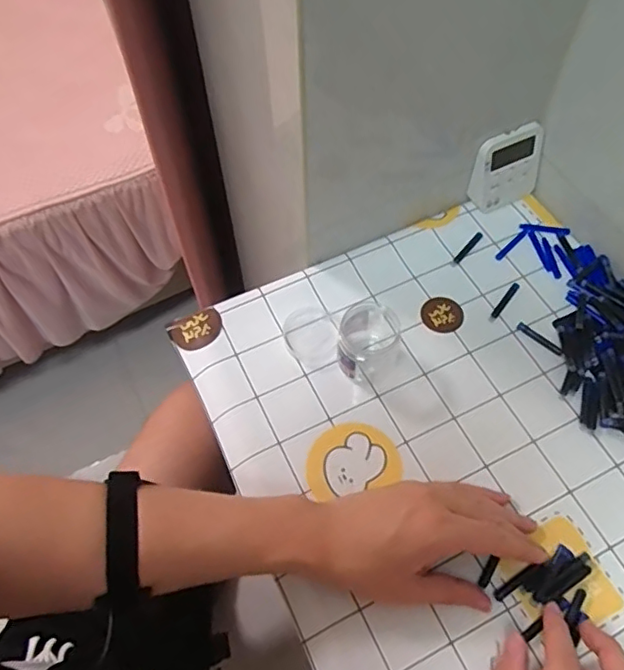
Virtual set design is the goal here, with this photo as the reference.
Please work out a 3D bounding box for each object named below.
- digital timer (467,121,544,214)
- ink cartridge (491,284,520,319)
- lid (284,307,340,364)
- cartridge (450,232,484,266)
[{"bbox_3d":[0.202,-0.173,0.600,0.076,0.083,0.019,-24,45,-10],"label":"digital timer"},{"bbox_3d":[0.188,-0.034,0.561,0.007,0.004,0.048,34,67,19],"label":"ink cartridge"},{"bbox_3d":[0.000,0.000,0.542,0.050,0.006,0.058,-29,63,-15],"label":"lid"},{"bbox_3d":[0.160,-0.088,0.593,0.007,0.004,0.052,37,68,20],"label":"cartridge"}]

